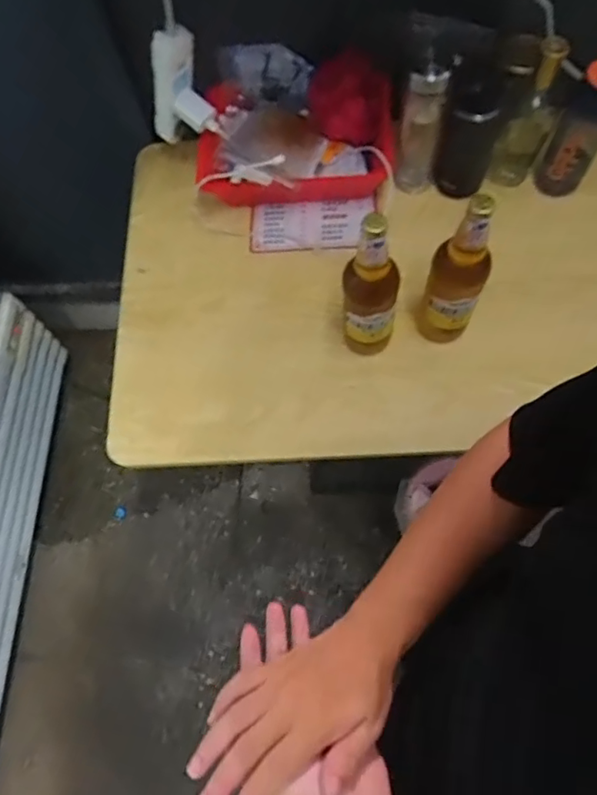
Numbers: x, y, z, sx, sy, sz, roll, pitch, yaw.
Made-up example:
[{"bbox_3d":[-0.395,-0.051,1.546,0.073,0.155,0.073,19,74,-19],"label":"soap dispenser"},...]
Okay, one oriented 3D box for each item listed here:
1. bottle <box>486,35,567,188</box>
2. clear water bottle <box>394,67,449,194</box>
[{"bbox_3d":[0.326,-0.386,0.806,0.053,0.226,0.053,33,74,14],"label":"bottle"},{"bbox_3d":[0.174,-0.384,0.812,0.053,0.202,0.055,9,70,6],"label":"clear water bottle"}]

